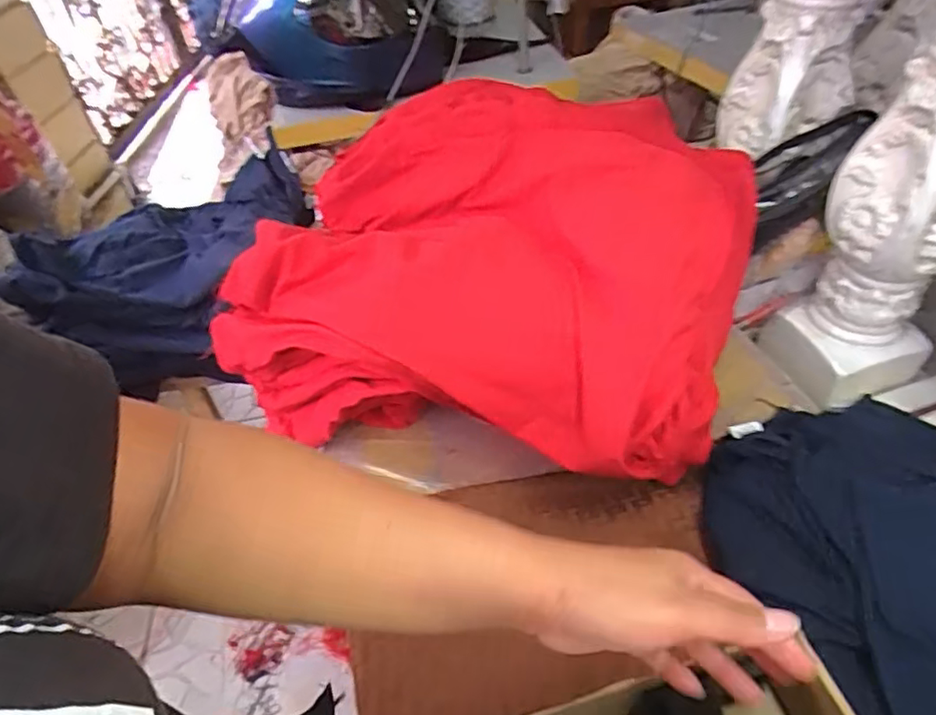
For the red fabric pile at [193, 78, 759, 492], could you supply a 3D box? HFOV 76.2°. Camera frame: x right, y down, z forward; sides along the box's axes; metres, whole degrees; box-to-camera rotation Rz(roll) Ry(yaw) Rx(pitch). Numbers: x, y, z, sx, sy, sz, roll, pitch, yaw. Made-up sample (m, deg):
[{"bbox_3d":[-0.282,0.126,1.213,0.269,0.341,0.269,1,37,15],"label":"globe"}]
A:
[{"bbox_3d":[0.029,-0.103,0.585,0.431,0.165,0.341,12,47,17],"label":"red fabric pile"}]

